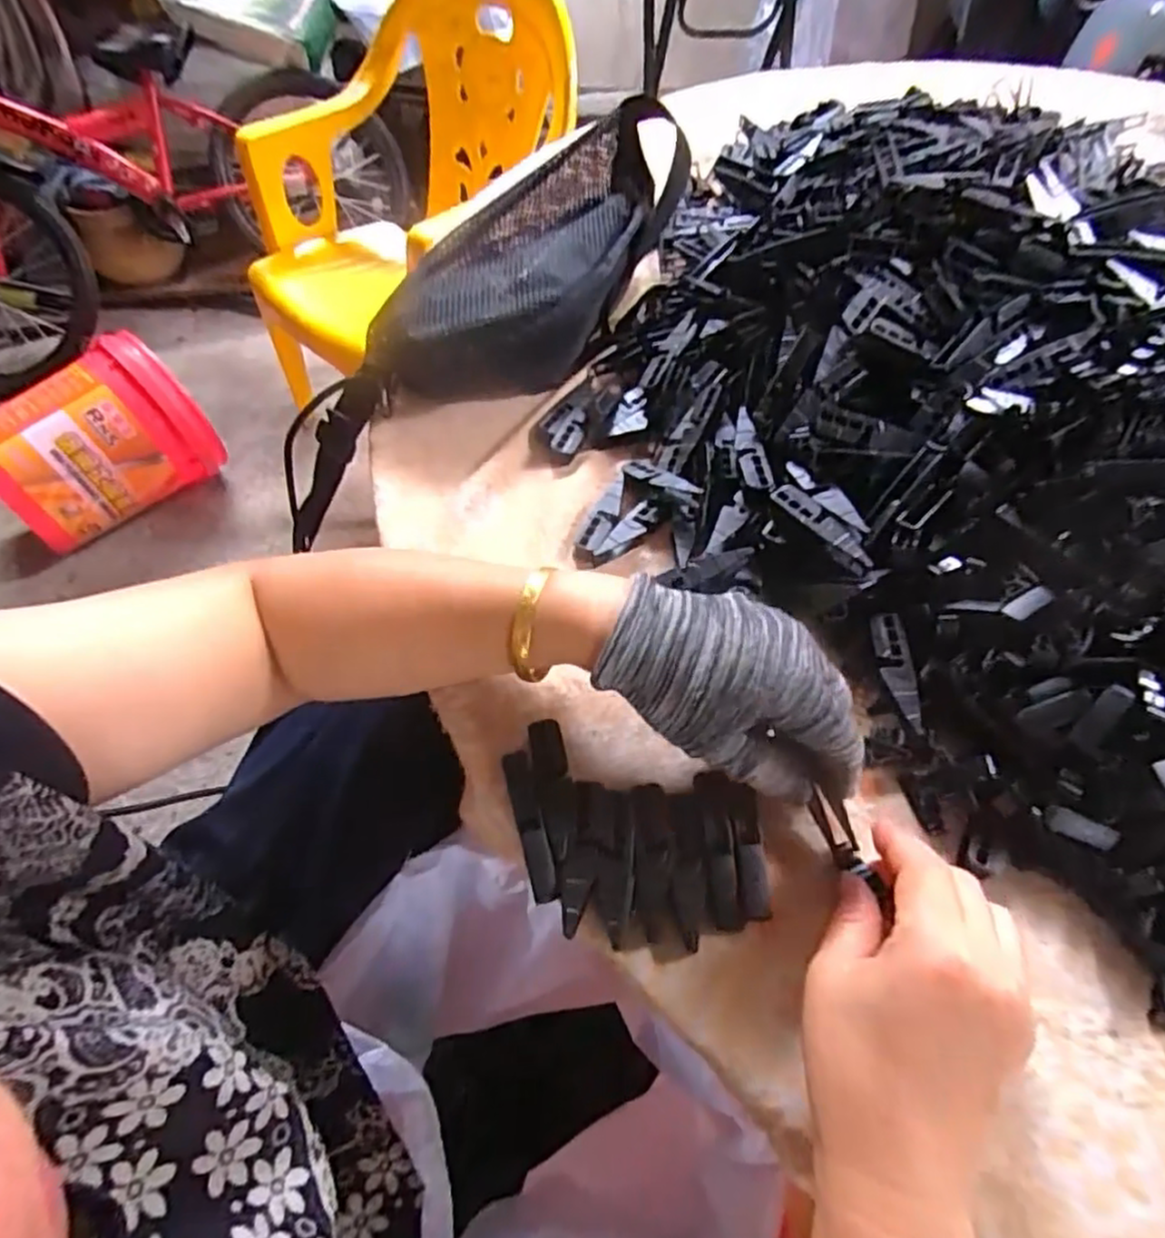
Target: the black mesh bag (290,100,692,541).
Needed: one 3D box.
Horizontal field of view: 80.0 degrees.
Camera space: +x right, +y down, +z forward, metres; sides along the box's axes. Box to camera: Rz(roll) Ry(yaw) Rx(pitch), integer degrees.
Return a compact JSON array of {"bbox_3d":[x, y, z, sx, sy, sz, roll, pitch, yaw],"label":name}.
[{"bbox_3d":[-0.047,-0.225,0.490,0.115,0.078,0.373,41,83,24],"label":"black mesh bag"}]

